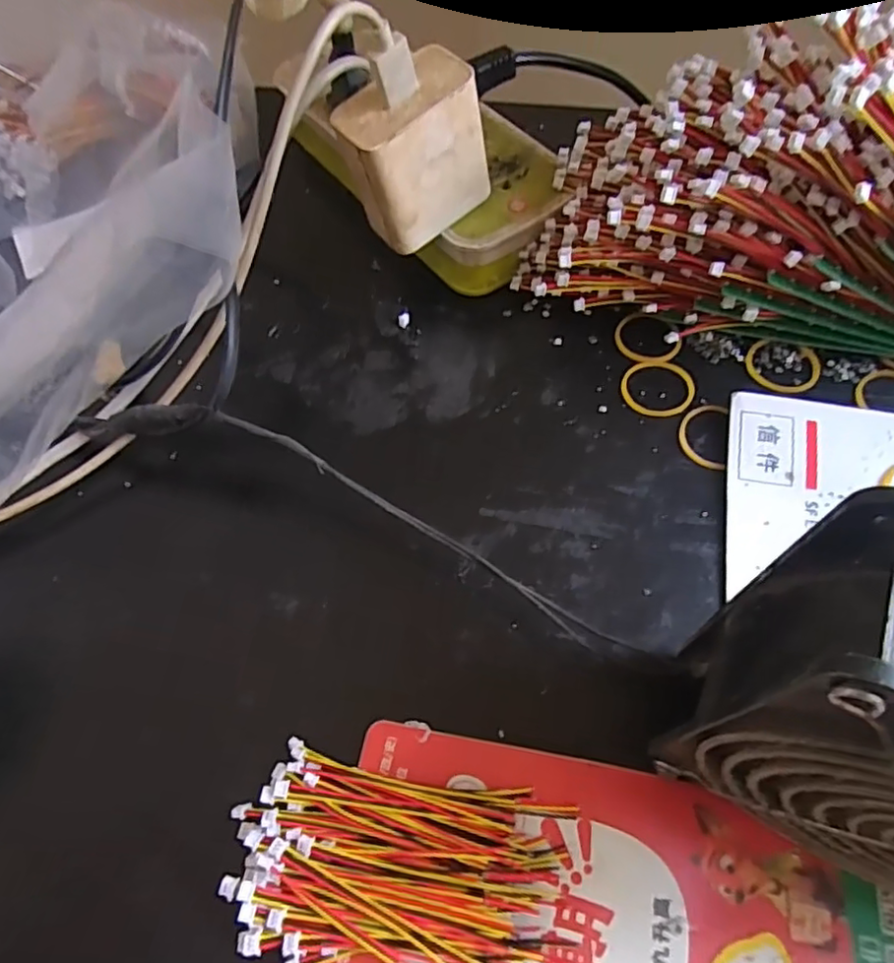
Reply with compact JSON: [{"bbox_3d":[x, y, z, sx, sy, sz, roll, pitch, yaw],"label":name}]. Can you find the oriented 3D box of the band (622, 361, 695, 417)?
[{"bbox_3d":[0.093,-0.042,0.264,0.031,0.004,0.029,-2,63,2],"label":"band"}]

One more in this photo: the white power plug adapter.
[{"bbox_3d":[-0.014,-0.134,0.250,0.059,0.058,0.027,-35,66,-14],"label":"white power plug adapter"}]

